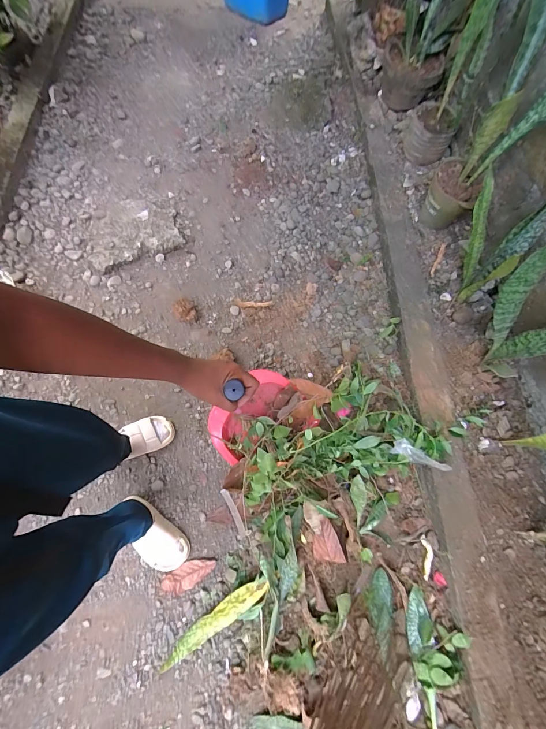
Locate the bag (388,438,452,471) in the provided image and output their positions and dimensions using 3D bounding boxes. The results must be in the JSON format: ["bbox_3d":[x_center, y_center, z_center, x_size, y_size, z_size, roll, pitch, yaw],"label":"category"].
[{"bbox_3d":[0.411,0.253,0.902,0.164,0.084,0.038,19,70,5],"label":"bag"}]

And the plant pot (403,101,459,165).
[{"bbox_3d":[0.622,-0.924,1.306,0.168,0.169,0.158,12,69,3],"label":"plant pot"}]

